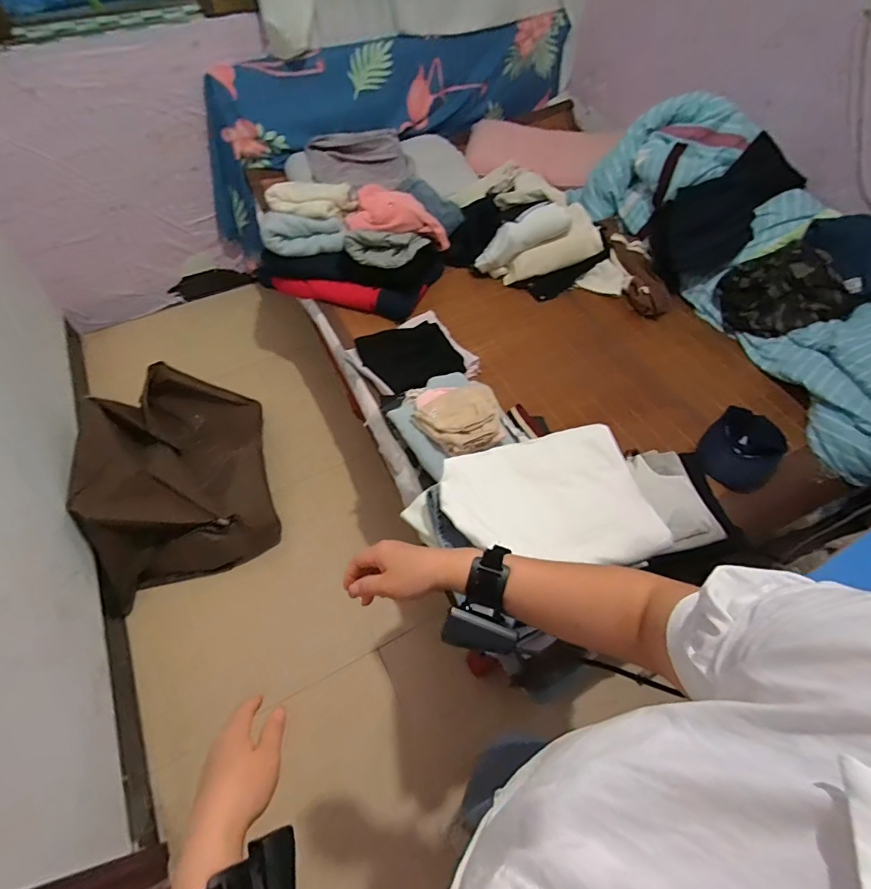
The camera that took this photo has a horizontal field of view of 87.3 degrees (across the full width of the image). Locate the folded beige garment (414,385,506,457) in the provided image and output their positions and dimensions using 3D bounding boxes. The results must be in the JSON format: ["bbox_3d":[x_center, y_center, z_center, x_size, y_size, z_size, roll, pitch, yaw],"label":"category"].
[{"bbox_3d":[0.057,-0.056,0.922,0.163,0.039,0.154,-24,60,-16],"label":"folded beige garment"}]

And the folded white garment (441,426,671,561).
[{"bbox_3d":[0.162,0.080,0.675,0.283,0.031,0.215,-7,57,-6],"label":"folded white garment"}]

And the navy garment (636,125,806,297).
[{"bbox_3d":[0.923,-0.742,1.489,0.405,0.304,0.288,-32,63,-20],"label":"navy garment"}]

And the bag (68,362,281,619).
[{"bbox_3d":[-0.772,0.074,1.409,0.461,0.287,0.685,-15,58,-11],"label":"bag"}]

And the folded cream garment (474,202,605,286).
[{"bbox_3d":[0.329,-0.695,1.518,0.399,0.163,0.210,-12,56,13],"label":"folded cream garment"}]

